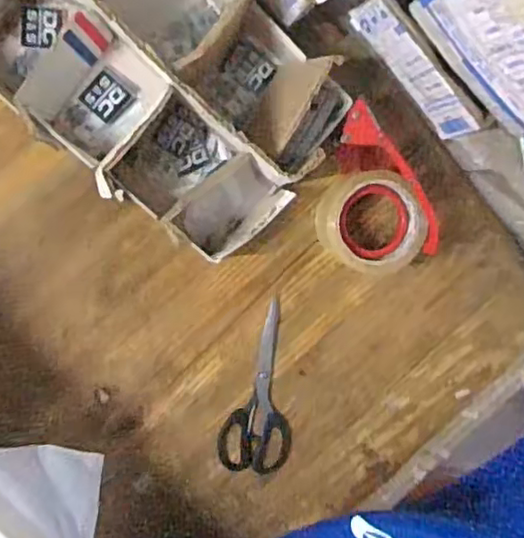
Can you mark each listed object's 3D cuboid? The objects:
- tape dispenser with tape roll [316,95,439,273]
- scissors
[{"bbox_3d":[0.099,-0.067,0.651,0.104,0.061,0.162,-37,99,-4],"label":"tape dispenser with tape roll"},{"bbox_3d":[-0.005,0.128,0.684,0.074,0.008,0.181,1,94,-9],"label":"scissors"}]

